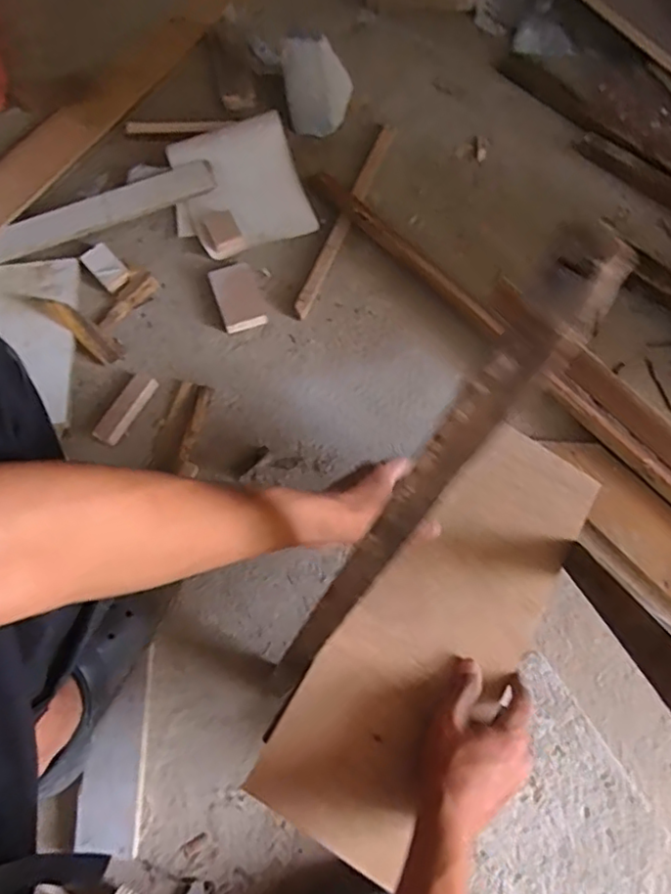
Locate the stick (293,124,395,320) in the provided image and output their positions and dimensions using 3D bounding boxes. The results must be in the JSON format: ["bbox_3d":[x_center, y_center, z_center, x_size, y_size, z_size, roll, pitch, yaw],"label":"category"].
[{"bbox_3d":[0.016,-0.342,0.891,0.026,0.020,0.360,21,72,9],"label":"stick"}]

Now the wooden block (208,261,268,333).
[{"bbox_3d":[-0.138,-0.211,0.856,0.062,0.016,0.102,-20,71,-5],"label":"wooden block"}]

